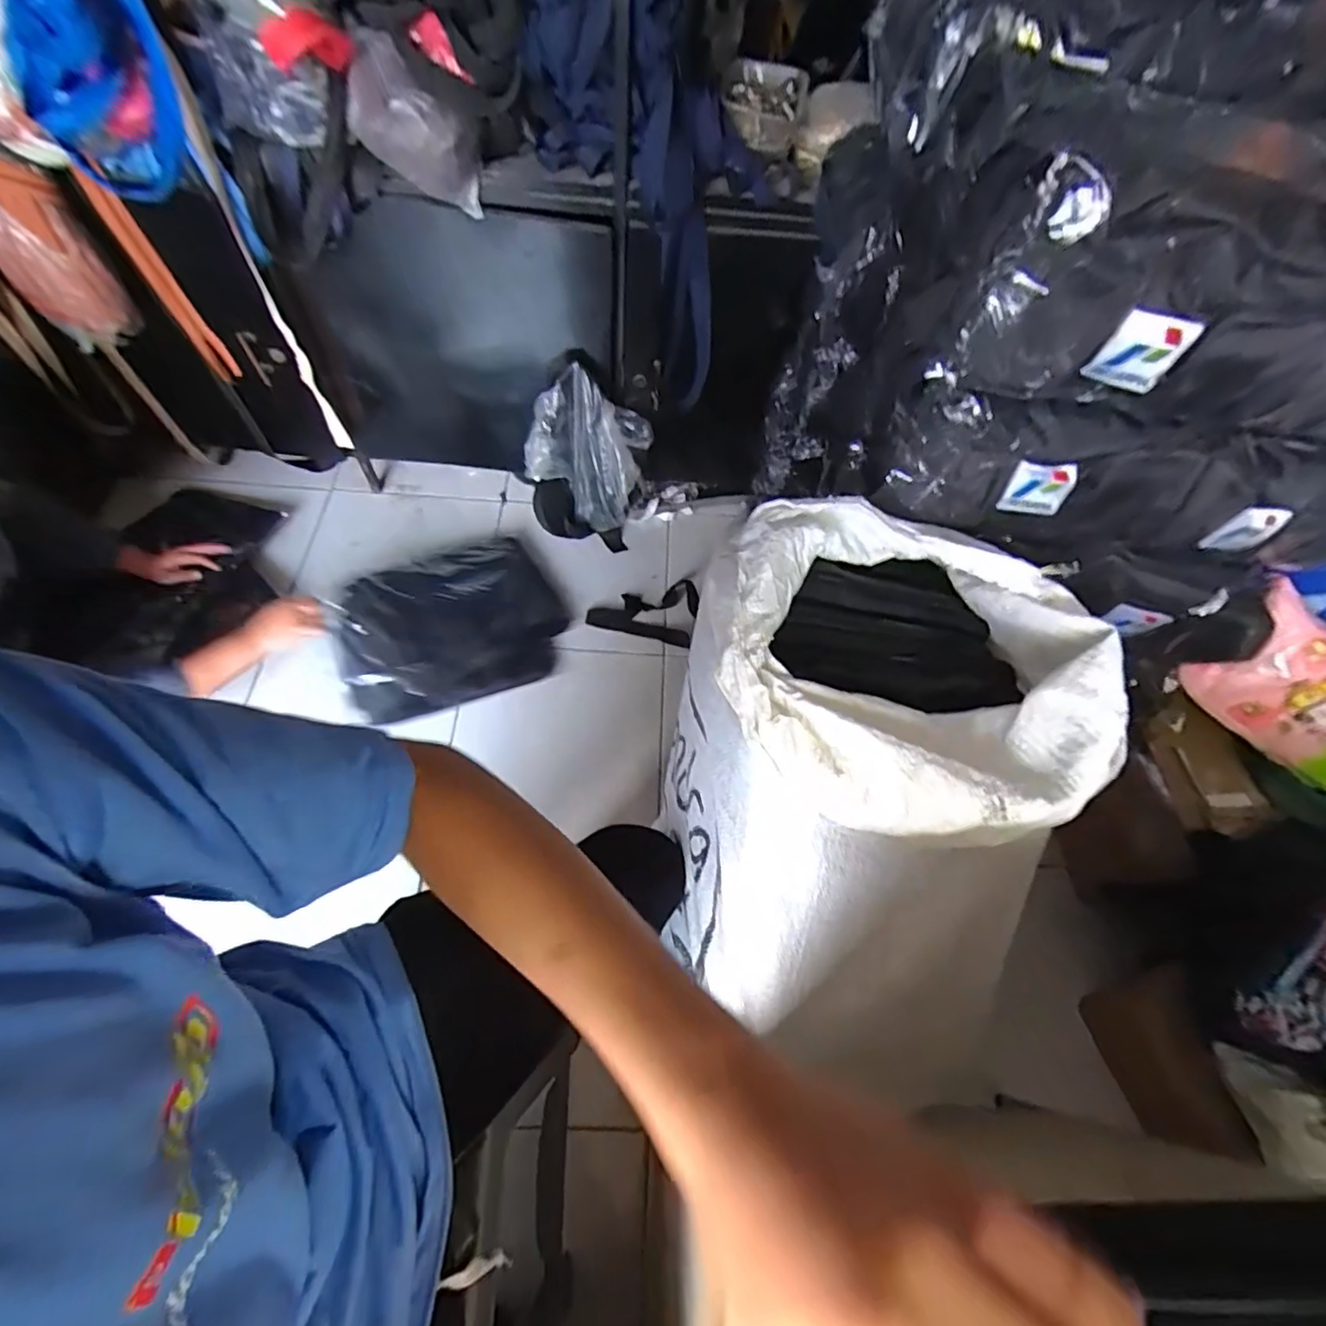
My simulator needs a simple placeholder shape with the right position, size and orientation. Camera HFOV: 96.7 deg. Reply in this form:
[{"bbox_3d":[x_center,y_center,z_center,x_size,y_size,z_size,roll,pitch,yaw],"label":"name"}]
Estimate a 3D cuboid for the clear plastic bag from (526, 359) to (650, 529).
[{"bbox_3d":[-0.149,-0.422,1.183,0.236,0.263,0.129,13,62,3],"label":"clear plastic bag"}]

